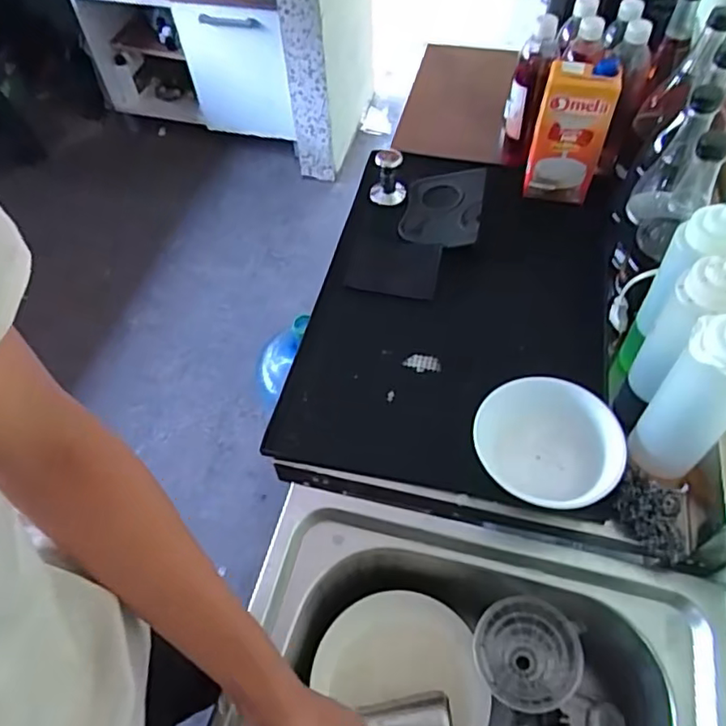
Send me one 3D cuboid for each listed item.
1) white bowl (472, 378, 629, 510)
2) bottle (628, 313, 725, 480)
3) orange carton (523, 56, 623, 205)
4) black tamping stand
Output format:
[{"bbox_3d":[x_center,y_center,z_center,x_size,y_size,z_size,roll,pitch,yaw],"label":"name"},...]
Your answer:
[{"bbox_3d":[0.208,0.097,0.669,0.149,0.061,0.147,-1,55,2],"label":"white bowl"},{"bbox_3d":[0.328,0.033,0.587,0.073,0.222,0.064,37,64,25],"label":"bottle"},{"bbox_3d":[0.305,-0.338,0.890,0.100,0.183,0.068,19,58,15],"label":"orange carton"},{"bbox_3d":[0.124,-0.246,0.938,0.116,0.016,0.164,9,56,9],"label":"black tamping stand"}]

